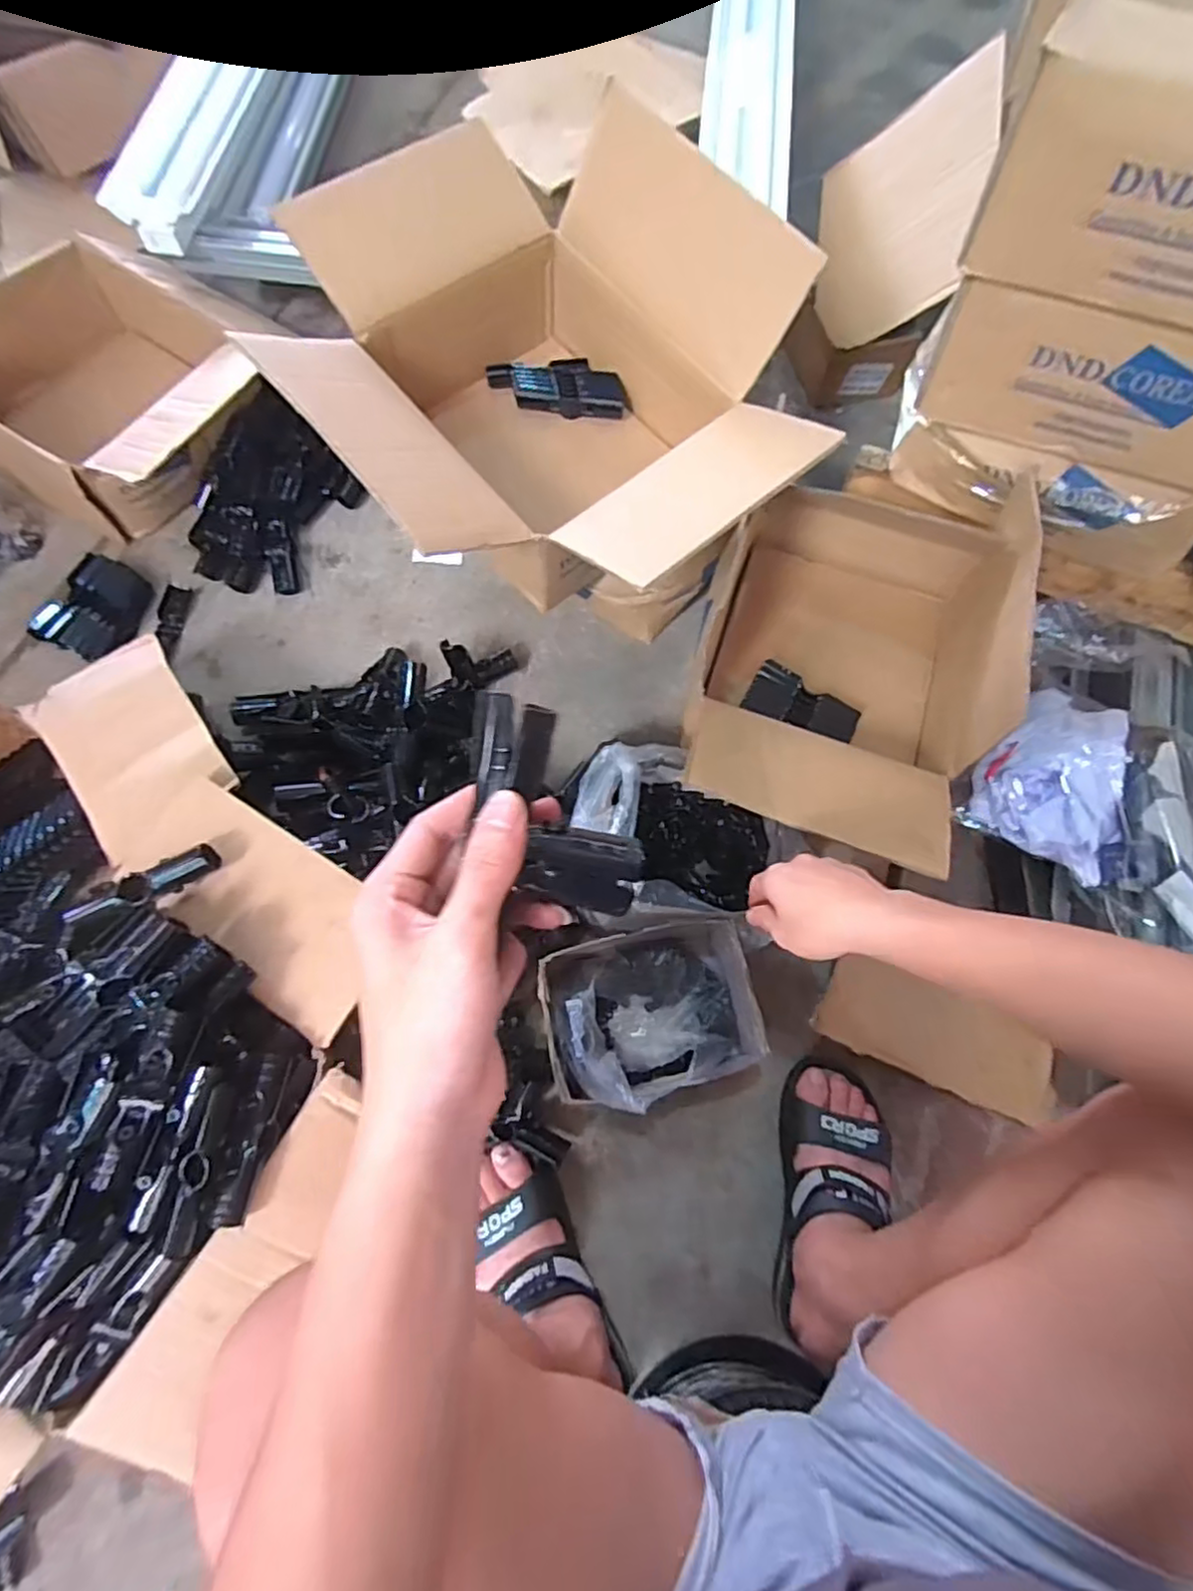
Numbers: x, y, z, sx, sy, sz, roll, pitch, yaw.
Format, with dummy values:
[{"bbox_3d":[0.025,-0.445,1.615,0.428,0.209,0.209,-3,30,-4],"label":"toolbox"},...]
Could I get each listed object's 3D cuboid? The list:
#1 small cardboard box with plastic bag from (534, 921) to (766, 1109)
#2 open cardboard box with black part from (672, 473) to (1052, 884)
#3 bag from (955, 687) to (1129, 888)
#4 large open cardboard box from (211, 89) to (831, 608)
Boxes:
[{"bbox_3d":[0.055,0.222,0.706,0.209,0.110,0.152,-13,71,-7],"label":"small cardboard box with plastic bag"},{"bbox_3d":[0.276,-0.153,0.747,0.297,0.215,0.456,15,70,3],"label":"open cardboard box with black part"},{"bbox_3d":[0.533,-0.026,0.762,0.165,0.102,0.206,41,73,12],"label":"bag"},{"bbox_3d":[-0.052,-0.398,0.709,0.448,0.233,0.493,-37,75,-14],"label":"large open cardboard box"}]

